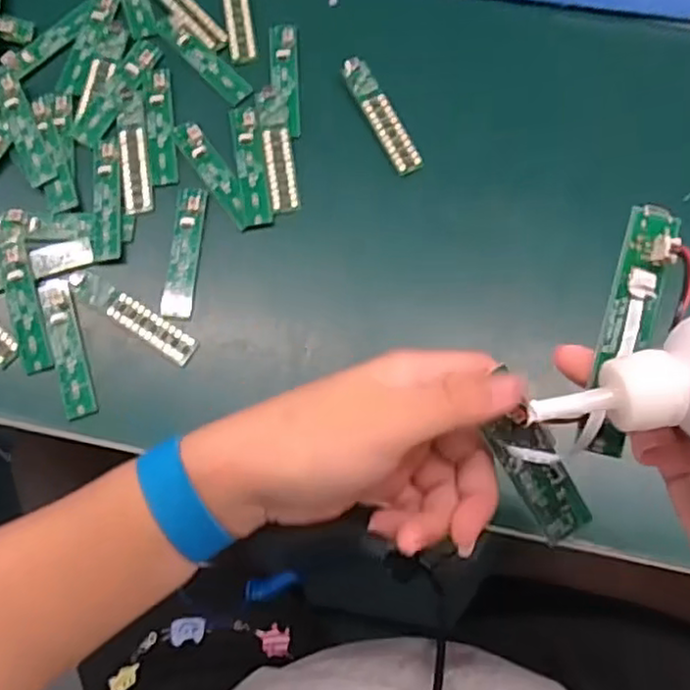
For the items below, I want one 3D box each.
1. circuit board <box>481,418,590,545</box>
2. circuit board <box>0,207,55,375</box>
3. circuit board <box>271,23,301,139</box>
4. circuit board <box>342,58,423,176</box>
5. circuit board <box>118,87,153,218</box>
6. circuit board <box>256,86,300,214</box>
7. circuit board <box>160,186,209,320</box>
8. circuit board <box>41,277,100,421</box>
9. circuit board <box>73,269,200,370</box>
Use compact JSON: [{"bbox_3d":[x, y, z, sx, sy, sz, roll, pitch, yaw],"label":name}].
[{"bbox_3d":[0.081,0.054,0.278,0.022,0.004,0.059,-32,106,2],"label":"circuit board"},{"bbox_3d":[-0.193,-0.035,0.403,0.019,0.006,0.105,-14,73,-4],"label":"circuit board"},{"bbox_3d":[-0.039,-0.176,0.445,0.019,0.004,0.084,-3,73,0],"label":"circuit board"},{"bbox_3d":[0.023,-0.148,0.433,0.019,0.008,0.084,-26,74,-7],"label":"circuit board"},{"bbox_3d":[-0.135,-0.125,0.429,0.017,0.004,0.088,-9,73,-2],"label":"circuit board"},{"bbox_3d":[-0.043,-0.126,0.427,0.019,0.004,0.088,-7,73,-1],"label":"circuit board"},{"bbox_3d":[-0.097,-0.057,0.410,0.018,0.004,0.084,4,73,2],"label":"circuit board"},{"bbox_3d":[-0.162,0.001,0.395,0.017,0.004,0.085,-17,73,-4],"label":"circuit board"},{"bbox_3d":[-0.124,-0.017,0.397,0.082,0.007,0.018,33,76,10],"label":"circuit board"}]

